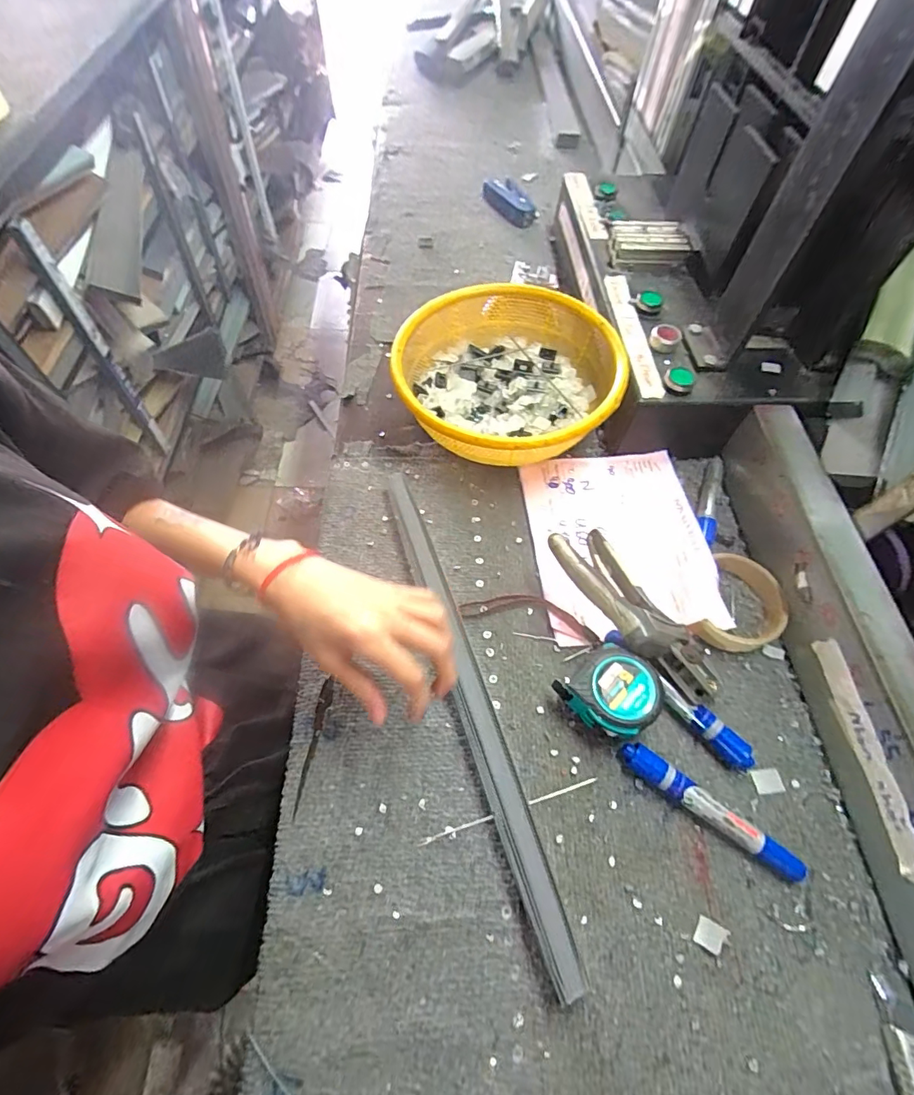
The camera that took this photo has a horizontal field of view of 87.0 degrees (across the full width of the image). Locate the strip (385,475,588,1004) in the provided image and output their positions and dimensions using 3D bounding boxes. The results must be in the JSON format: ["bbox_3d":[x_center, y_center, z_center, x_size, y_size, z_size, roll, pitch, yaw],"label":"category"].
[{"bbox_3d":[0.004,0.104,0.386,0.025,0.028,0.399,-15,61,-12],"label":"strip"}]

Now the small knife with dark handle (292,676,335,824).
[{"bbox_3d":[-0.111,0.151,0.369,0.010,0.004,0.099,8,59,2],"label":"small knife with dark handle"}]

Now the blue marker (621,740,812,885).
[{"bbox_3d":[0.185,0.193,0.355,0.136,0.019,0.019,32,63,15],"label":"blue marker"}]

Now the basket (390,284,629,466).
[{"bbox_3d":[0.050,-0.176,0.523,0.230,0.090,0.231,12,59,4],"label":"basket"}]

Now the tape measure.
[{"bbox_3d":[0.123,0.115,0.382,0.061,0.045,0.063,-36,67,-21],"label":"tape measure"}]

